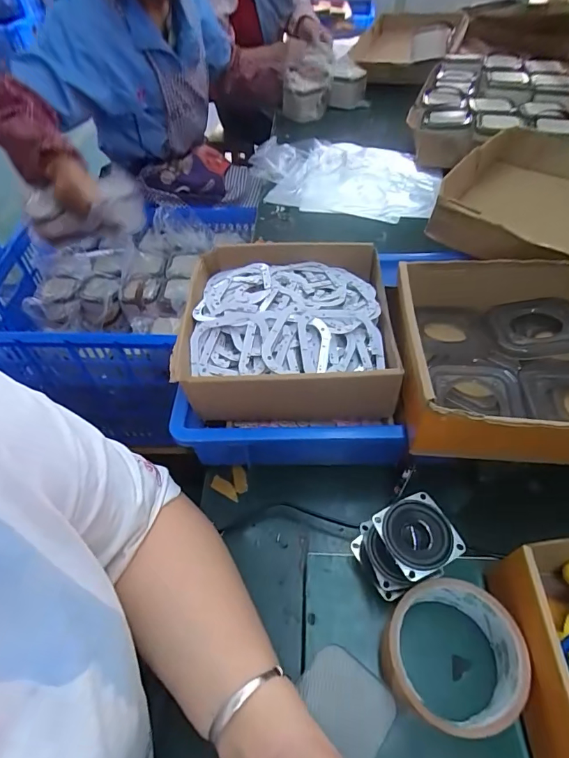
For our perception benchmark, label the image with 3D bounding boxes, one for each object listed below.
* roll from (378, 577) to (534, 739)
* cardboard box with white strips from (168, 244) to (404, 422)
[{"bbox_3d":[0.114,0.192,0.293,0.087,0.050,0.087,-1,50,2],"label":"roll"},{"bbox_3d":[0.002,-0.050,0.454,0.213,0.066,0.236,-2,49,1],"label":"cardboard box with white strips"}]

